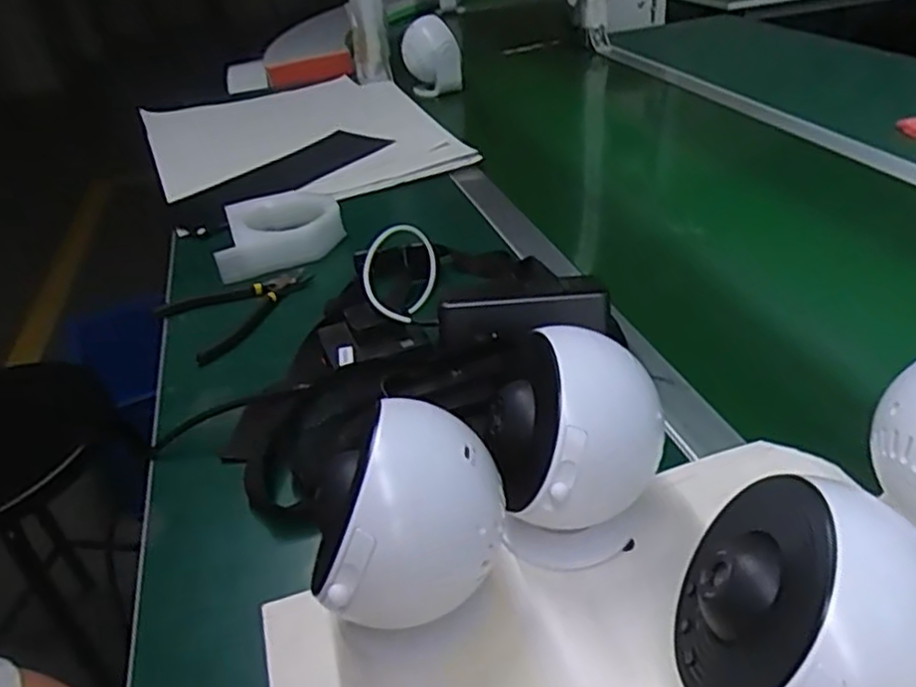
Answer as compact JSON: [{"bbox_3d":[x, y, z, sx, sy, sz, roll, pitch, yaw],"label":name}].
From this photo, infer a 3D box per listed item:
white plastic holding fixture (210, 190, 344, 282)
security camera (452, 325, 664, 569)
[{"bbox_3d":[-0.190,-0.119,0.770,0.127,0.047,0.131,-10,34,-6],"label":"white plastic holding fixture"},{"bbox_3d":[0.057,0.059,0.384,0.090,0.118,0.076,-21,37,-20],"label":"security camera"}]

